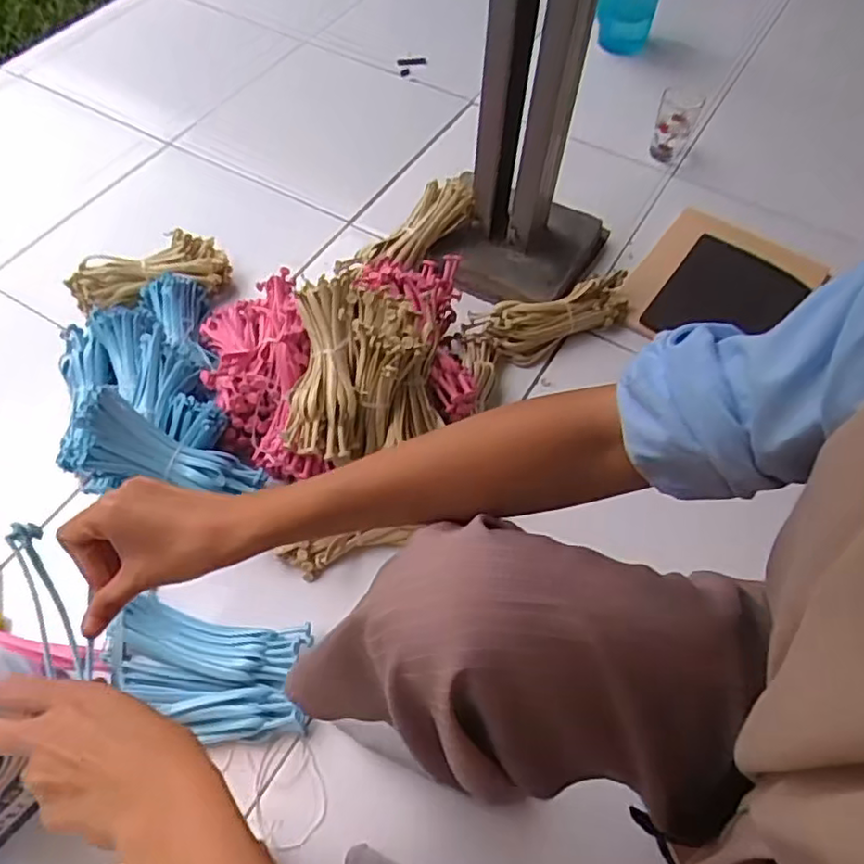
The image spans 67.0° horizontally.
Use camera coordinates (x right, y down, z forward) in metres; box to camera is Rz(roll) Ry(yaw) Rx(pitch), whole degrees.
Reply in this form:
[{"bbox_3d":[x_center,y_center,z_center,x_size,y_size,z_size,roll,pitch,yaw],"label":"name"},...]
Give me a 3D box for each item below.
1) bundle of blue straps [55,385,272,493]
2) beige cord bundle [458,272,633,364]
[{"bbox_3d":[-0.288,0.023,0.729,0.207,0.054,0.086,20,56,-22],"label":"bundle of blue straps"},{"bbox_3d":[0.164,-0.156,0.914,0.240,0.054,0.075,-20,61,-12],"label":"beige cord bundle"}]

